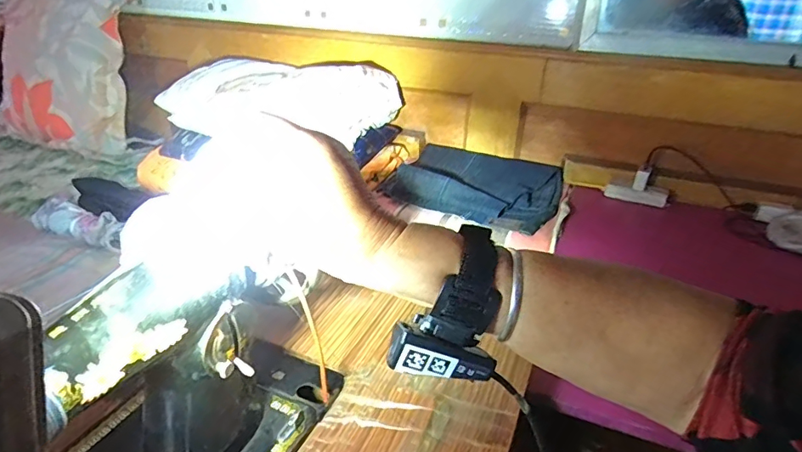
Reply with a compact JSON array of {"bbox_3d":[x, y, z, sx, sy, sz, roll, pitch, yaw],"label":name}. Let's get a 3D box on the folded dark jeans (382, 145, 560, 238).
[{"bbox_3d":[0.165,-0.100,1.017,0.320,0.052,0.299,15,30,22],"label":"folded dark jeans"}]

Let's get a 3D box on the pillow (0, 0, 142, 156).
[{"bbox_3d":[-1.013,-0.442,1.428,0.486,0.490,0.153,17,13,28],"label":"pillow"}]

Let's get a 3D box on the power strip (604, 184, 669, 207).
[{"bbox_3d":[0.485,-0.069,1.000,0.117,0.034,0.023,13,30,19],"label":"power strip"}]

